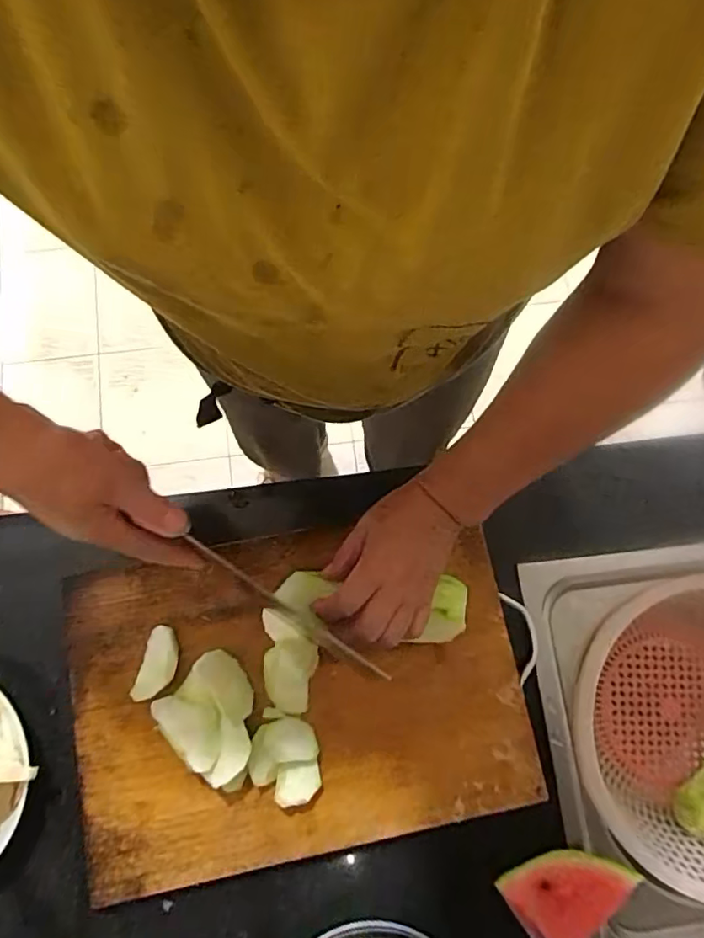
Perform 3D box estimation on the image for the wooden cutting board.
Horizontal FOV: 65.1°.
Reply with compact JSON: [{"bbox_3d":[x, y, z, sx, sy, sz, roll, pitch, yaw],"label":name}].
[{"bbox_3d":[-0.050,0.187,0.470,0.380,0.026,0.255,-10,78,-3],"label":"wooden cutting board"}]

